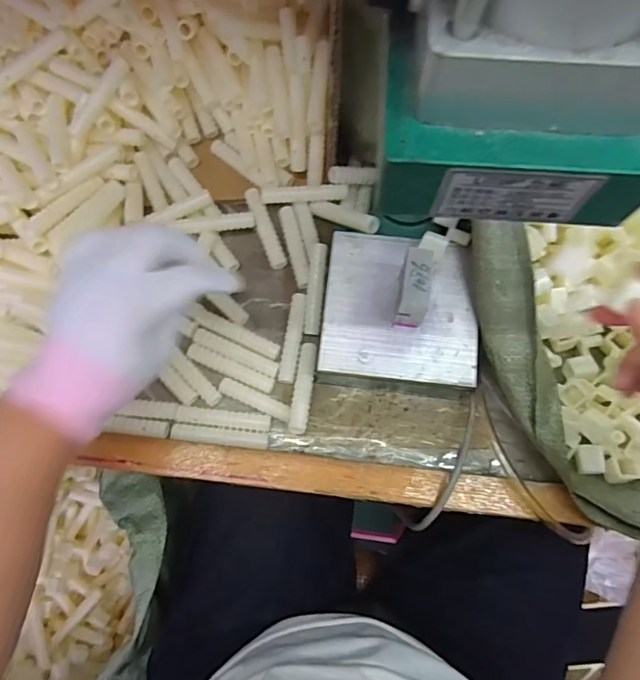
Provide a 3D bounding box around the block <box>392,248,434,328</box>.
[{"bbox_3d":[0.071,-0.038,0.379,0.021,0.045,0.048,9,75,3],"label":"block"}]

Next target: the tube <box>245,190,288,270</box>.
[{"bbox_3d":[-0.050,-0.103,0.461,0.015,0.013,0.078,-21,76,-5],"label":"tube"}]

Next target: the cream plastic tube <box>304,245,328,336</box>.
[{"bbox_3d":[-0.003,-0.044,0.439,0.013,0.008,0.079,6,91,2],"label":"cream plastic tube"}]

